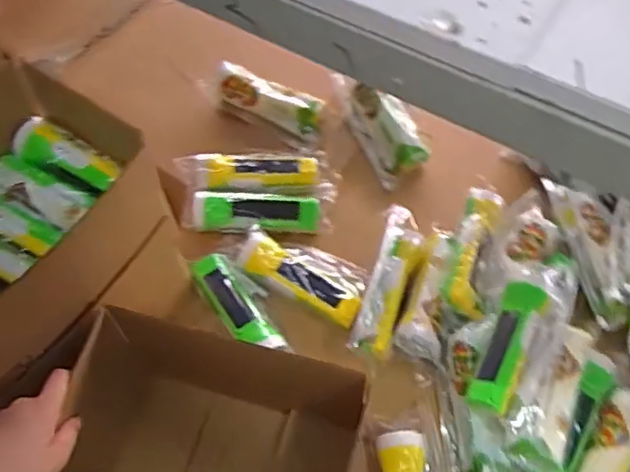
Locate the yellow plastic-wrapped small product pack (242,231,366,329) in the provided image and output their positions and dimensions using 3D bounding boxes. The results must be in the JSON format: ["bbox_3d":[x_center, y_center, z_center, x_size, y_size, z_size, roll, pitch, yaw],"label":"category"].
[{"bbox_3d":[-0.008,0.041,0.821,0.163,0.041,0.083,27,62,17],"label":"yellow plastic-wrapped small product pack"}]

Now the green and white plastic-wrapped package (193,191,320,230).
[{"bbox_3d":[-0.080,-0.033,0.875,0.167,0.028,0.053,-2,58,0],"label":"green and white plastic-wrapped package"}]

